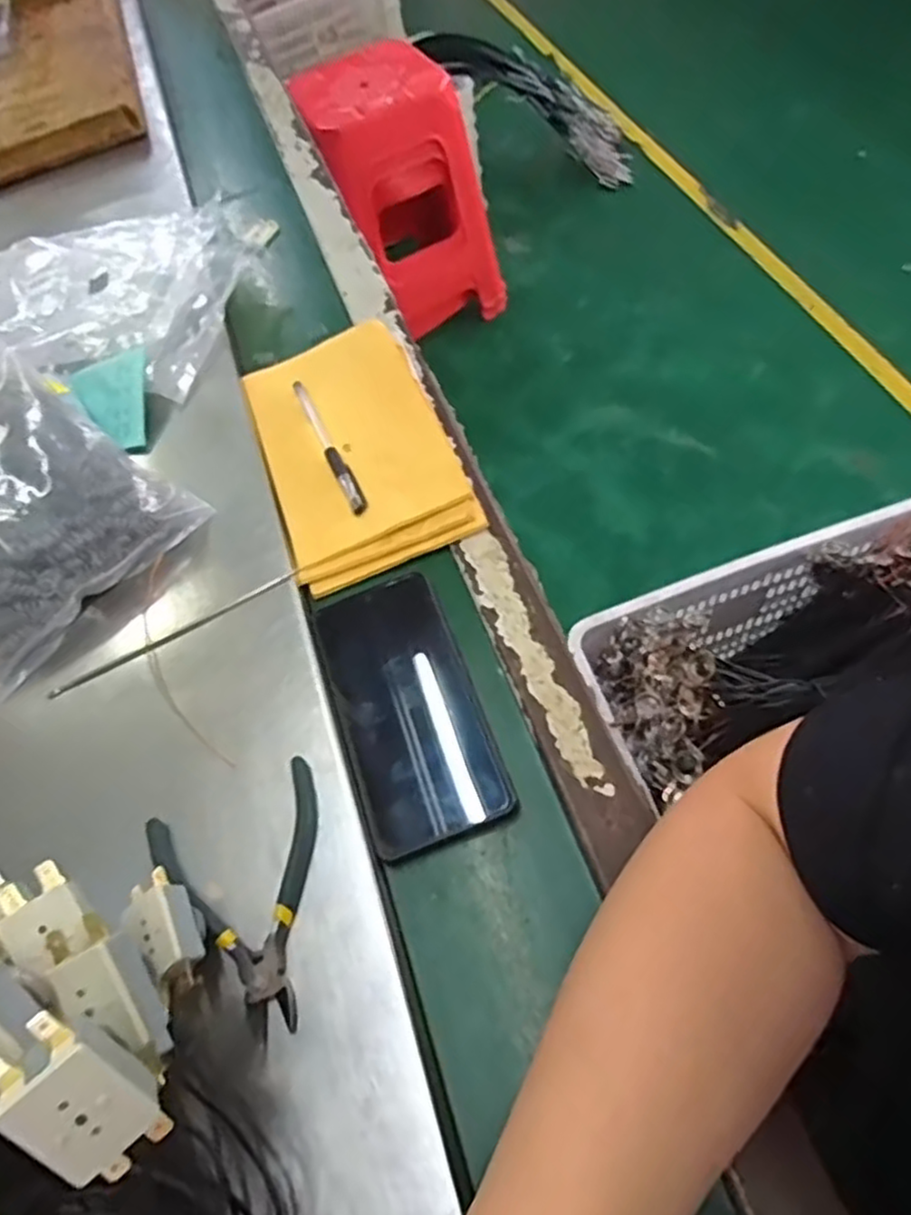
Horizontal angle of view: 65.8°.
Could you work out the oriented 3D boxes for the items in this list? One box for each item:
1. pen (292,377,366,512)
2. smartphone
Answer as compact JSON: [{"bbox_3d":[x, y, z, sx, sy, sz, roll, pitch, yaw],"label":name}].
[{"bbox_3d":[-0.095,-0.122,0.512,0.012,0.008,0.147,-23,59,-11],"label":"pen"},{"bbox_3d":[-0.028,0.053,0.407,0.077,0.012,0.162,-18,58,-7],"label":"smartphone"}]

